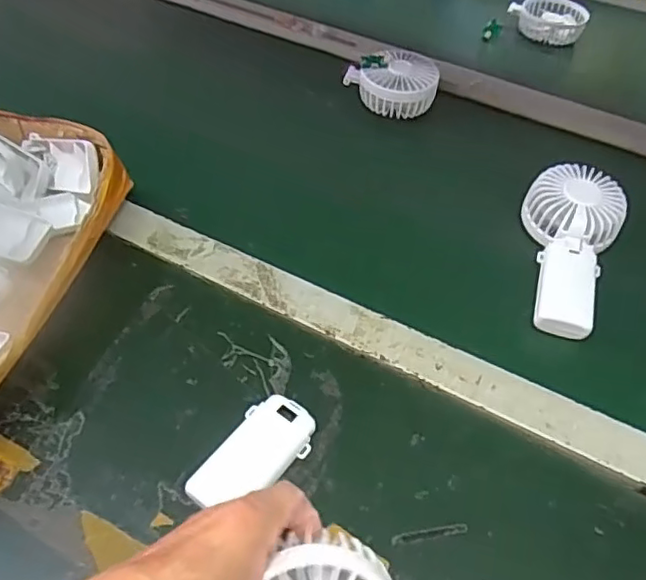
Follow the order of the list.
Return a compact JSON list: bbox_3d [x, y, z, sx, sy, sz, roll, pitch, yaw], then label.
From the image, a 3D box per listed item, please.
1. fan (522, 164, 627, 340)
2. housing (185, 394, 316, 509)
[{"bbox_3d":[0.222,-0.039,0.529,0.087,0.037,0.177,14,50,9],"label":"fan"},{"bbox_3d":[-0.045,0.114,0.412,0.049,0.013,0.091,27,53,19],"label":"housing"}]

